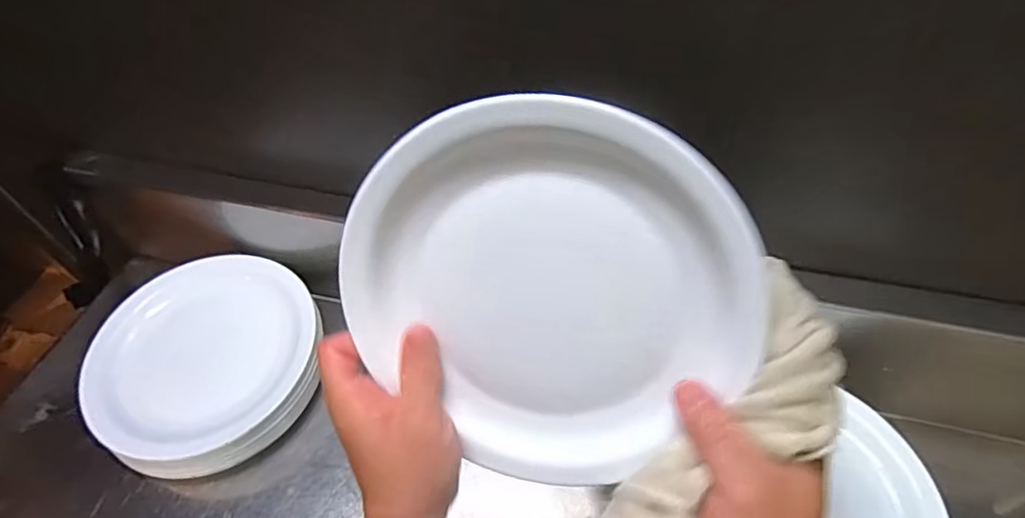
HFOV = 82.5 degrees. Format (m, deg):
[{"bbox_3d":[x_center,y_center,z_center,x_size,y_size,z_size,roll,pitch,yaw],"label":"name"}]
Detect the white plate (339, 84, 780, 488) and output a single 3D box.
[{"bbox_3d":[0.019,0.020,0.325,0.219,0.210,0.028,45,28,-8],"label":"white plate"}]

